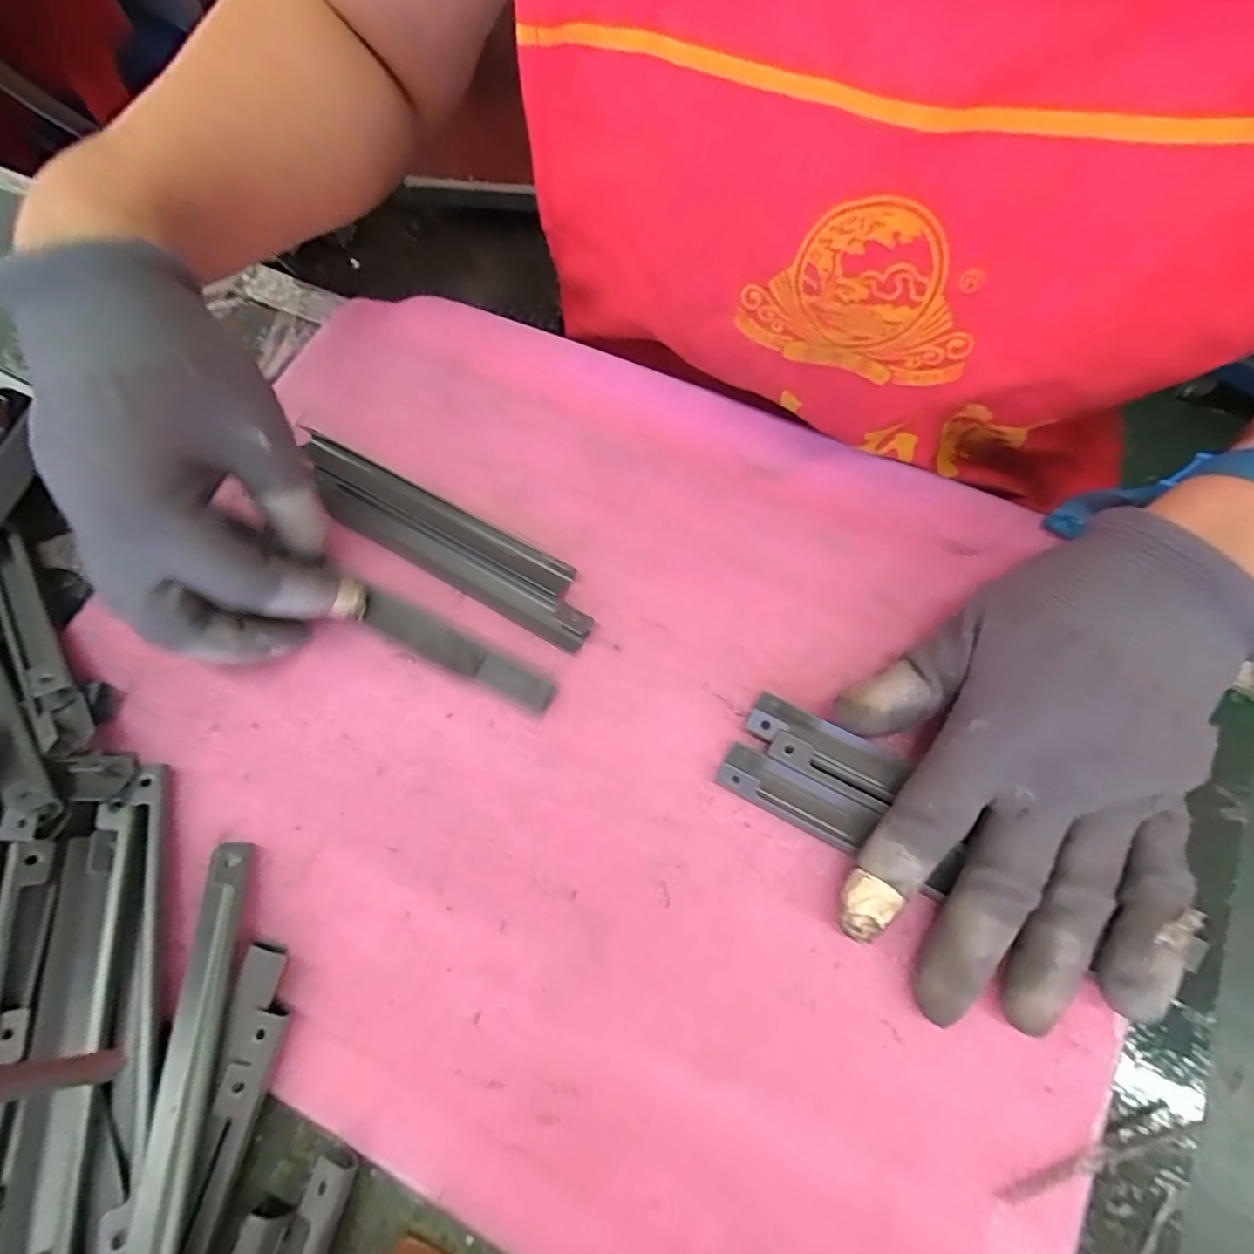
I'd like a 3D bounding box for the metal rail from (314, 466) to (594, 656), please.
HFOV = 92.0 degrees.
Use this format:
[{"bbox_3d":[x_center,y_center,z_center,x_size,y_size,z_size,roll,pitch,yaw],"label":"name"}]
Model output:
[{"bbox_3d":[-0.079,-0.031,0.259,0.141,0.010,0.019,27,75,11],"label":"metal rail"}]

